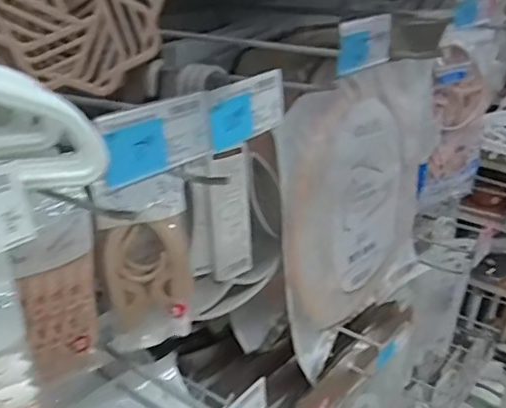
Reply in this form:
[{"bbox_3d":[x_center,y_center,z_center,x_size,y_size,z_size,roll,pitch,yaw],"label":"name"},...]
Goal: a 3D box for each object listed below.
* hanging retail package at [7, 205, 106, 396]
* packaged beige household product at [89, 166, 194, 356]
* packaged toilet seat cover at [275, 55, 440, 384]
[{"bbox_3d":[-0.161,0.079,0.474,0.032,0.144,0.068,23,34,35],"label":"hanging retail package"},{"bbox_3d":[-0.097,0.055,0.522,0.080,0.173,0.035,-5,28,-15],"label":"packaged beige household product"},{"bbox_3d":[0.166,-0.008,0.843,0.081,0.375,0.416,17,31,27],"label":"packaged toilet seat cover"}]

